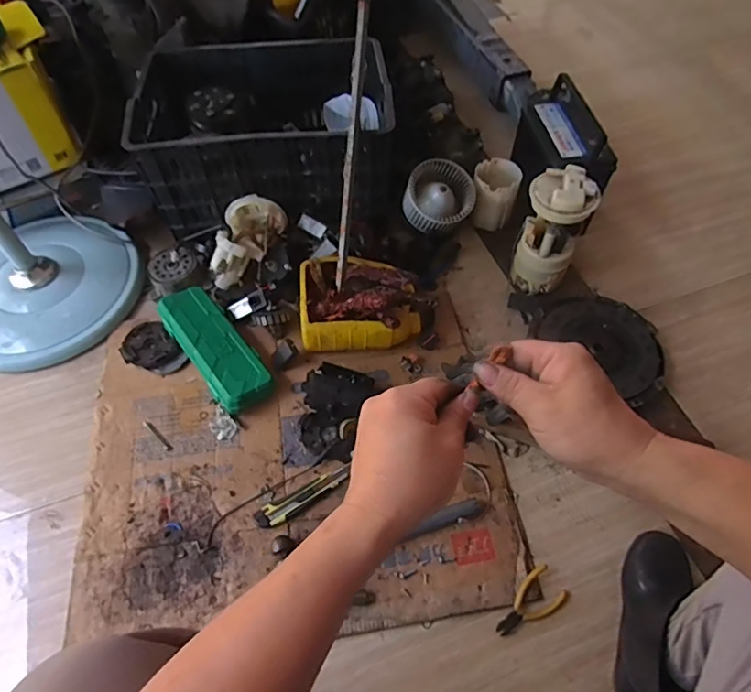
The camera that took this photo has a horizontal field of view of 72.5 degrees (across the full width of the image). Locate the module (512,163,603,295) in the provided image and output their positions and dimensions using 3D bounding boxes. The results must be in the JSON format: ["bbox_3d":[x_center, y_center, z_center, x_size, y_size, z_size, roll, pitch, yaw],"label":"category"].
[{"bbox_3d":[0.335,-0.217,0.985,0.115,0.224,0.115,18,59,11],"label":"module"}]

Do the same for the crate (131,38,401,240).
[{"bbox_3d":[-0.218,-0.448,1.097,0.515,0.206,0.387,-2,58,-1],"label":"crate"}]

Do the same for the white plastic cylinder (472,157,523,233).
[{"bbox_3d":[0.262,-0.341,1.129,0.096,0.097,0.108,10,58,6],"label":"white plastic cylinder"}]

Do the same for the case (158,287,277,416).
[{"bbox_3d":[-0.300,0.003,0.959,0.102,0.061,0.287,-35,64,-20],"label":"case"}]

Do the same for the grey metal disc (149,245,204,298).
[{"bbox_3d":[-0.416,-0.156,1.063,0.100,0.046,0.111,-35,63,-16],"label":"grey metal disc"}]

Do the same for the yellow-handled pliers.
[{"bbox_3d":[0.220,0.371,0.736,0.114,0.018,0.056,-32,62,-14],"label":"yellow-handled pliers"}]

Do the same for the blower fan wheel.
[{"bbox_3d":[0.133,-0.317,1.089,0.148,0.069,0.144,2,83,-14],"label":"blower fan wheel"}]

